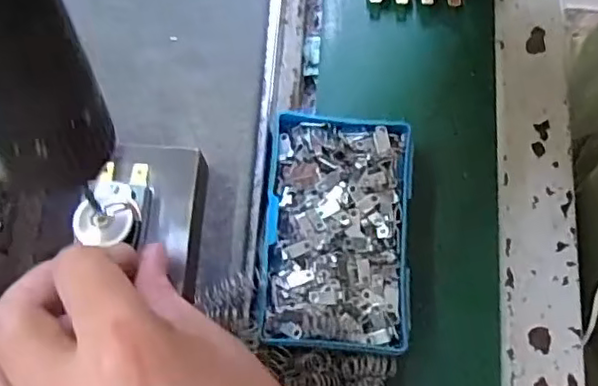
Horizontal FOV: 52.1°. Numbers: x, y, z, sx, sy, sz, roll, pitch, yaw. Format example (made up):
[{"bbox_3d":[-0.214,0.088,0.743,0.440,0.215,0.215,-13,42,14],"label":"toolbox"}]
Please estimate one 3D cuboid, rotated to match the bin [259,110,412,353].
[{"bbox_3d":[0.019,0.020,0.309,0.070,0.031,0.113,4,74,1],"label":"bin"}]

